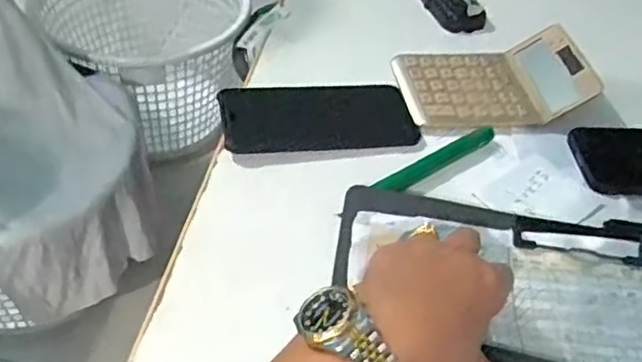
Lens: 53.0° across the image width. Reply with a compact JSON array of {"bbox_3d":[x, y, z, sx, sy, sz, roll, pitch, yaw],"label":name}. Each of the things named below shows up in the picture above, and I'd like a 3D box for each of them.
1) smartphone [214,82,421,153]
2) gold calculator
[{"bbox_3d":[-0.001,-0.055,0.554,0.166,0.012,0.078,-3,46,-10],"label":"smartphone"},{"bbox_3d":[0.160,-0.099,0.598,0.162,0.046,0.106,-3,46,-10],"label":"gold calculator"}]

